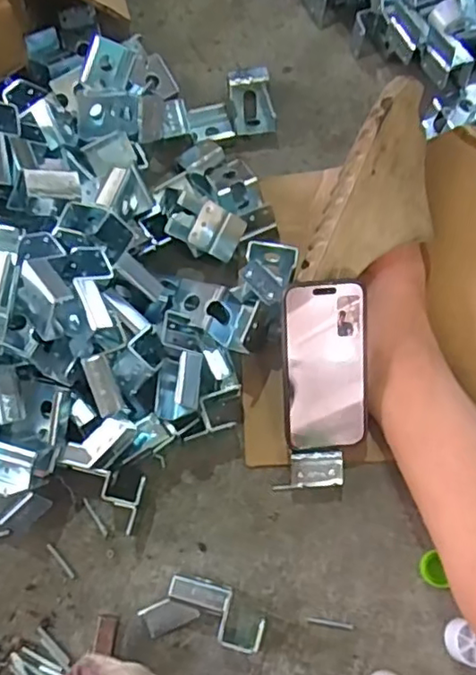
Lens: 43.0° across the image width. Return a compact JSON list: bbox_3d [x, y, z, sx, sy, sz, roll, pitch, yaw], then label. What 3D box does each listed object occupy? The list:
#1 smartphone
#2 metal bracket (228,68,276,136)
[{"bbox_3d":[0.076,0.026,0.521,0.071,0.015,0.148,-3,103,-2],"label":"smartphone"},{"bbox_3d":[0.016,-0.265,0.676,0.051,0.032,0.069,-1,70,-1],"label":"metal bracket"}]

